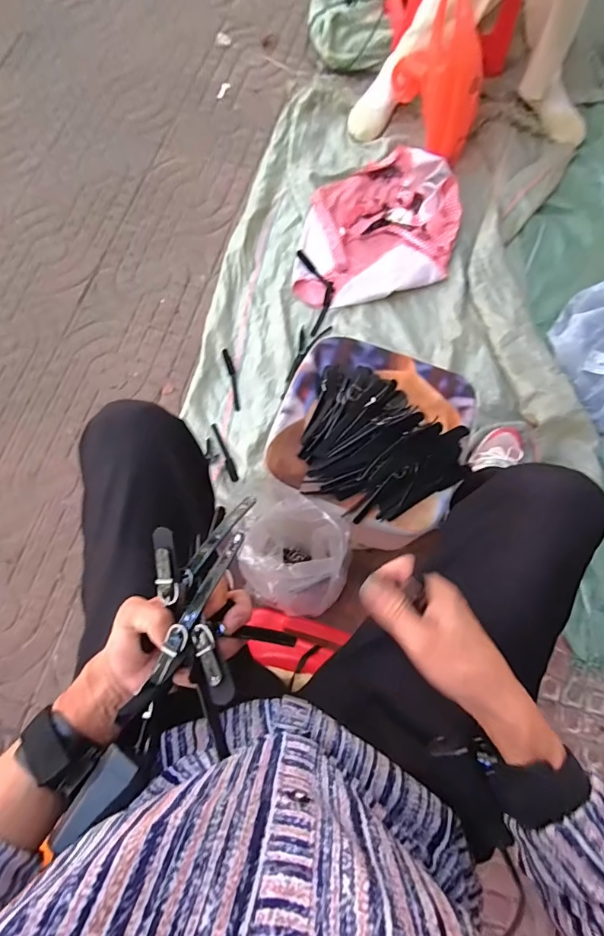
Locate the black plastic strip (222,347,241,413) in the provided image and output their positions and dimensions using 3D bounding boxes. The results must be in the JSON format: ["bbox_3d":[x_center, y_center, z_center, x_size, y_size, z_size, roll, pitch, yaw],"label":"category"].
[{"bbox_3d":[-0.143,-0.185,0.924,0.018,0.018,0.138,-13,74,-6],"label":"black plastic strip"}]

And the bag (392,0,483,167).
[{"bbox_3d":[0.310,-0.875,0.972,0.109,0.283,0.232,-19,76,-8],"label":"bag"}]

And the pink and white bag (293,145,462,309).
[{"bbox_3d":[0.182,-0.570,1.022,0.342,0.053,0.465,12,73,2],"label":"pink and white bag"}]

